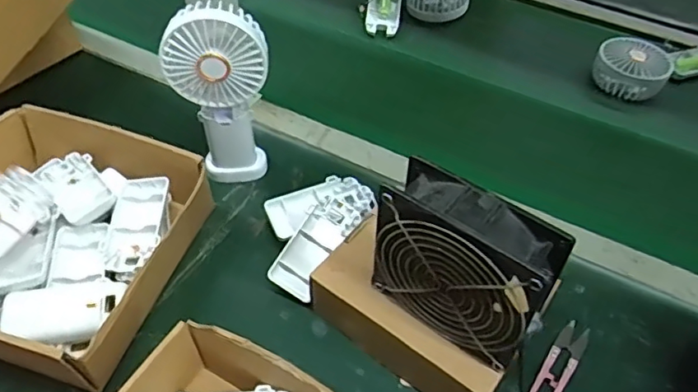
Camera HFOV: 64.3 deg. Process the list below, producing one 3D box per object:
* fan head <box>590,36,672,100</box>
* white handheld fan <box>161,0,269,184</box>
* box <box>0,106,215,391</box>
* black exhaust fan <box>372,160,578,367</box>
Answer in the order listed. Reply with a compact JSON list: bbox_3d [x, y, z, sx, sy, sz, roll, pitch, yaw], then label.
[{"bbox_3d":[0.364,-0.164,0.719,0.085,0.046,0.076,16,52,10],"label":"fan head"},{"bbox_3d":[-0.115,-0.085,0.515,0.084,0.186,0.037,-12,52,-12],"label":"white handheld fan"},{"bbox_3d":[-0.254,0.034,0.489,0.214,0.072,0.218,14,52,9],"label":"box"},{"bbox_3d":[0.078,0.046,0.384,0.118,0.115,0.047,33,56,22],"label":"black exhaust fan"}]

